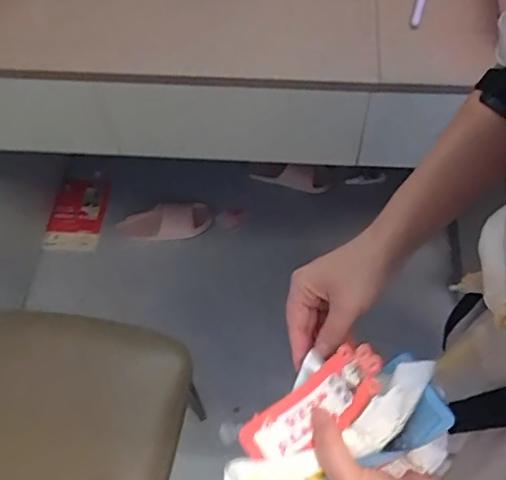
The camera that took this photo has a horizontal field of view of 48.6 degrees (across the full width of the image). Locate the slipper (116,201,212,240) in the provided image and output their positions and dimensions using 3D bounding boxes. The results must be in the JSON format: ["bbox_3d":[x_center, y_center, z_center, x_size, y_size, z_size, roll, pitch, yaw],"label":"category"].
[{"bbox_3d":[-0.245,-0.045,1.540,0.250,0.070,0.083,-7,62,-5],"label":"slipper"}]

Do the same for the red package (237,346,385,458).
[{"bbox_3d":[0.046,0.125,0.424,0.117,0.021,0.044,-34,67,-2],"label":"red package"}]

